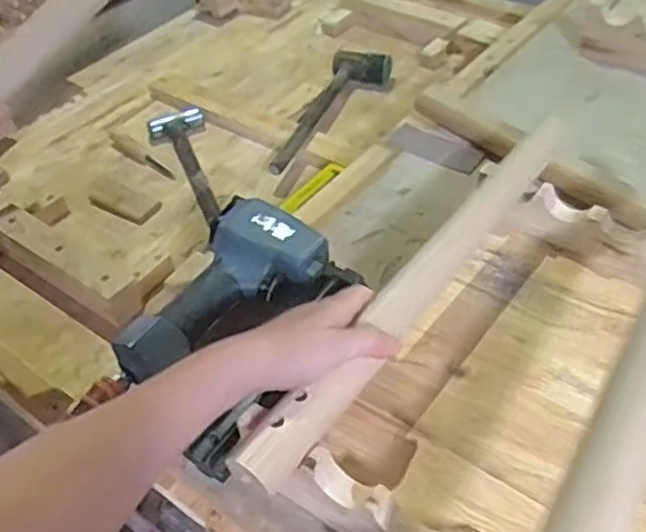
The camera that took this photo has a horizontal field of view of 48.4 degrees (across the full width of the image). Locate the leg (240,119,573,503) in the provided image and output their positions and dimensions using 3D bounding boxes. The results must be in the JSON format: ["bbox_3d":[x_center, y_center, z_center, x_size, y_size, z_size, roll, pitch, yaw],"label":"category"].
[{"bbox_3d":[0.085,0.003,0.559,0.035,0.027,0.426,26,54,27],"label":"leg"}]

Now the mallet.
[{"bbox_3d":[0.021,-0.237,1.105,0.095,0.044,0.321,12,47,16],"label":"mallet"}]

